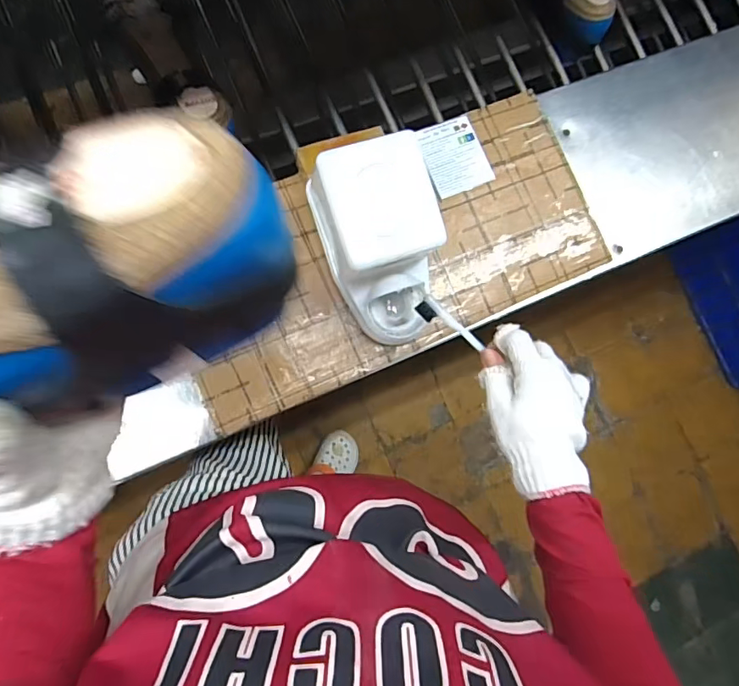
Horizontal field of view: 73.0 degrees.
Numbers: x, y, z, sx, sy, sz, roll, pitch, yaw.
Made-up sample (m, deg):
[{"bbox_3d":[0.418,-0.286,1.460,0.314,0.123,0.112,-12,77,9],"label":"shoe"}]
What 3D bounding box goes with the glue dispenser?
[{"bbox_3d":[0.012,-0.087,0.497,0.108,0.128,0.176,-19,85,-8],"label":"glue dispenser"}]

